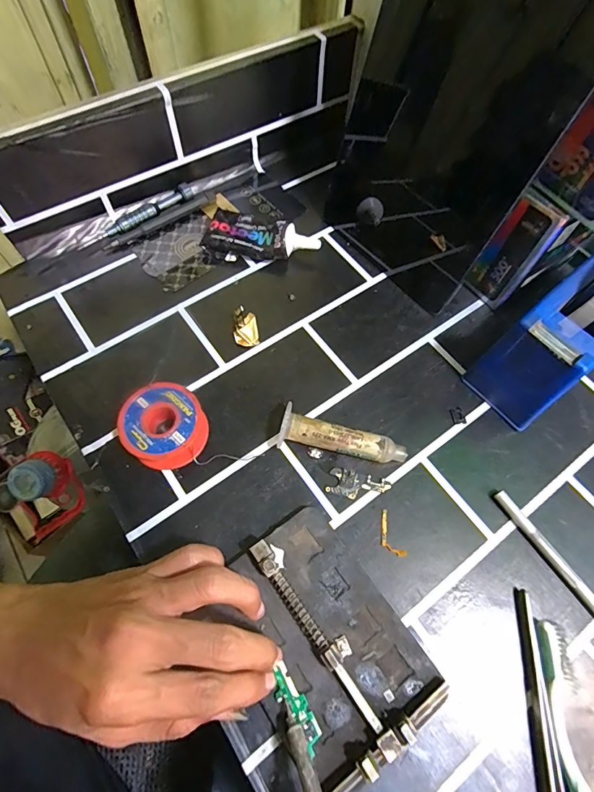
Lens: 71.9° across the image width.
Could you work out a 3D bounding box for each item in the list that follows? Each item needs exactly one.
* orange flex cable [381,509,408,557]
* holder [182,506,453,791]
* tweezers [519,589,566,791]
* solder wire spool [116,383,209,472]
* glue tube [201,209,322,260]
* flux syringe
[{"bbox_3d":[0.060,0.091,0.268,0.013,0.004,0.031,-19,66,-12],"label":"orange flex cable"},{"bbox_3d":[0.014,0.137,0.232,0.085,0.017,0.124,-33,70,-17],"label":"holder"},{"bbox_3d":[0.134,0.189,0.221,0.010,0.008,0.147,4,64,-1],"label":"tweezers"},{"bbox_3d":[-0.091,0.021,0.281,0.052,0.028,0.051,-24,68,-14],"label":"solder wire spool"},{"bbox_3d":[-0.031,-0.135,0.358,0.096,0.028,0.039,16,64,5],"label":"glue tube"},{"bbox_3d":[0.029,0.033,0.284,0.090,0.021,0.025,18,64,6],"label":"flux syringe"}]

